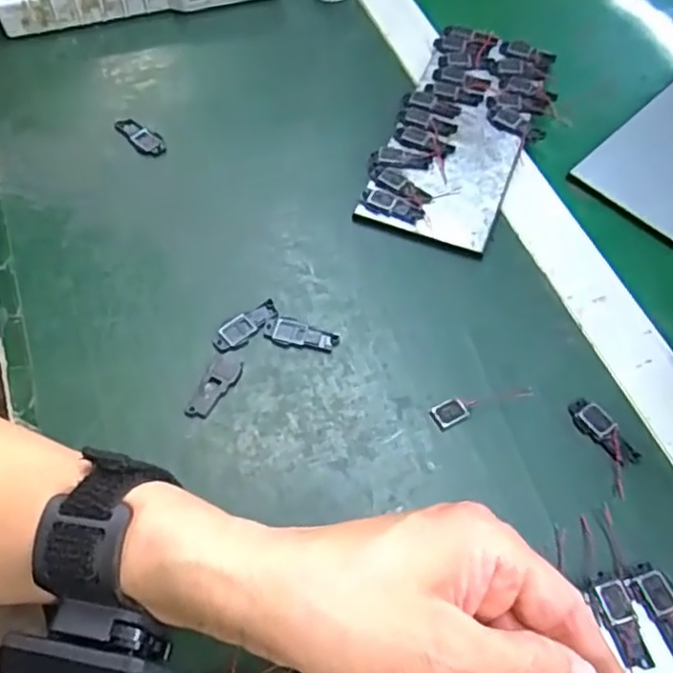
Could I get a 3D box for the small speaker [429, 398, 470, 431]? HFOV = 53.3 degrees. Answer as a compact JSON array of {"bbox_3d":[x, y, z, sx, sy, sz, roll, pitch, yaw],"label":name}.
[{"bbox_3d":[0.058,0.039,0.345,0.018,0.004,0.013,-24,63,-15],"label":"small speaker"}]

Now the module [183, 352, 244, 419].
[{"bbox_3d":[-0.062,0.026,0.347,0.016,0.004,0.039,20,61,9],"label":"module"}]

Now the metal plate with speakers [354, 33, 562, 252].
[{"bbox_3d":[0.085,-0.137,0.448,0.088,0.012,0.190,21,61,10],"label":"metal plate with speakers"}]

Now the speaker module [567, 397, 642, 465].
[{"bbox_3d":[0.136,0.049,0.342,0.015,0.004,0.040,-32,65,-19],"label":"speaker module"}]

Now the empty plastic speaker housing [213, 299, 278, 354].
[{"bbox_3d":[-0.049,-0.006,0.367,0.040,0.004,0.015,-32,65,-19],"label":"empty plastic speaker housing"}]

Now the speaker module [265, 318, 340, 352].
[{"bbox_3d":[-0.018,-0.002,0.366,0.040,0.004,0.014,11,59,5],"label":"speaker module"}]

